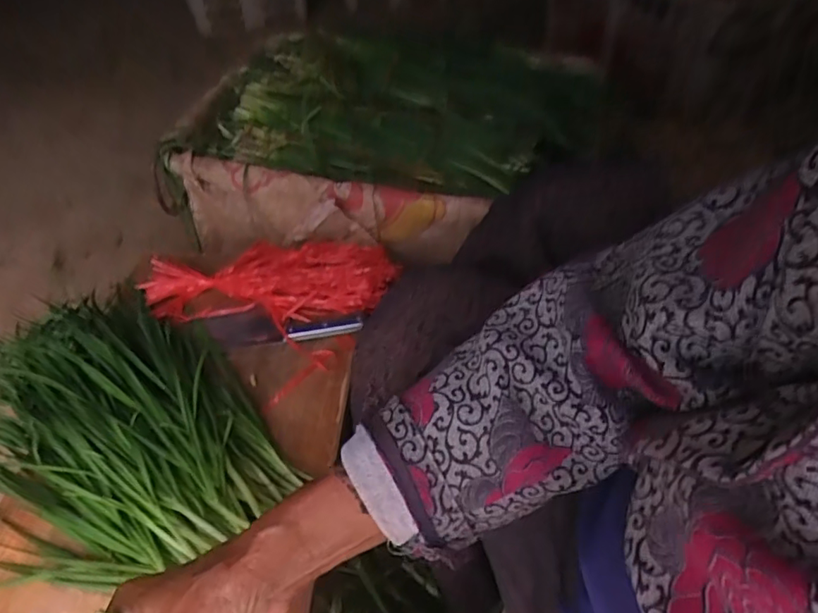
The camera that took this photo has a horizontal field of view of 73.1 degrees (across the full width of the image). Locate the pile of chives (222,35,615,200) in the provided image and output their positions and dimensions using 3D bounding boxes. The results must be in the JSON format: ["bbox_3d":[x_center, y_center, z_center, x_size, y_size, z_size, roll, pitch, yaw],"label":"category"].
[{"bbox_3d":[-0.044,-0.297,0.805,0.583,0.139,0.202,14,51,13],"label":"pile of chives"}]

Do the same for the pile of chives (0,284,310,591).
[{"bbox_3d":[-0.336,0.132,0.612,0.285,0.065,0.450,-32,55,-23],"label":"pile of chives"}]

